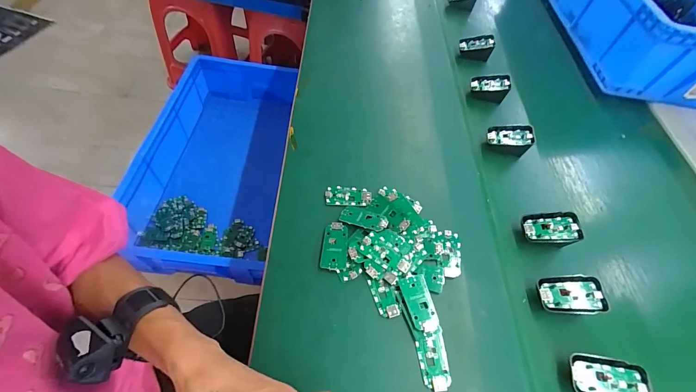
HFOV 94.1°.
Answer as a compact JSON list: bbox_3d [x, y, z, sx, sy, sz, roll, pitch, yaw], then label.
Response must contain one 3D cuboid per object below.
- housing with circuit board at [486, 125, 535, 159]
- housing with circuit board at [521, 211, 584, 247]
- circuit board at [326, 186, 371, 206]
[{"bbox_3d":[0.265,-0.093,0.536,0.069,0.038,0.046,15,57,8],"label":"housing with circuit board"},{"bbox_3d":[0.274,0.048,0.445,0.070,0.039,0.044,4,56,0],"label":"housing with circuit board"},{"bbox_3d":[0.000,0.000,0.458,0.064,0.006,0.030,3,57,-1],"label":"circuit board"}]

